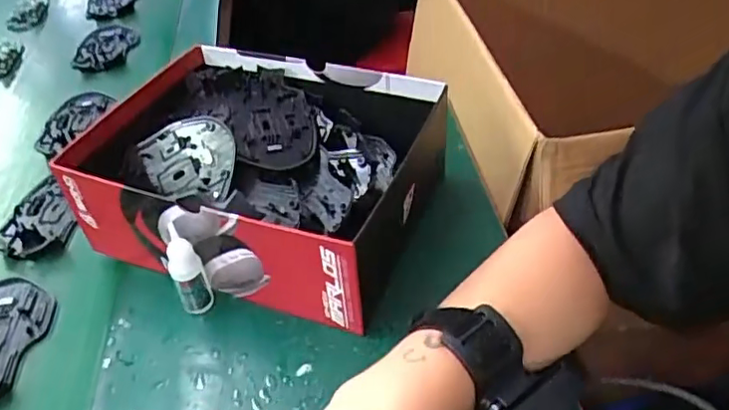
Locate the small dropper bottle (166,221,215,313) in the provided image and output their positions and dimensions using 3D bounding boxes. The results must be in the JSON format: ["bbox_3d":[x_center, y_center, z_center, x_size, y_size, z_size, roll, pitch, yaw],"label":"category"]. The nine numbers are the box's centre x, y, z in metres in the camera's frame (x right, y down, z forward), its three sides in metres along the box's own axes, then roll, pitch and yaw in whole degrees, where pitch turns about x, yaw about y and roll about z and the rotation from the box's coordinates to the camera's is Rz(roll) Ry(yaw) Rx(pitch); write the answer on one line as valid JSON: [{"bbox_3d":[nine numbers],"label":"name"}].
[{"bbox_3d":[-0.120,0.046,0.412,0.018,0.072,0.019,-4,42,2],"label":"small dropper bottle"}]

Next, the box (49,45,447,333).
[{"bbox_3d":[-0.077,-0.020,0.467,0.224,0.096,0.205,12,45,19],"label":"box"}]

